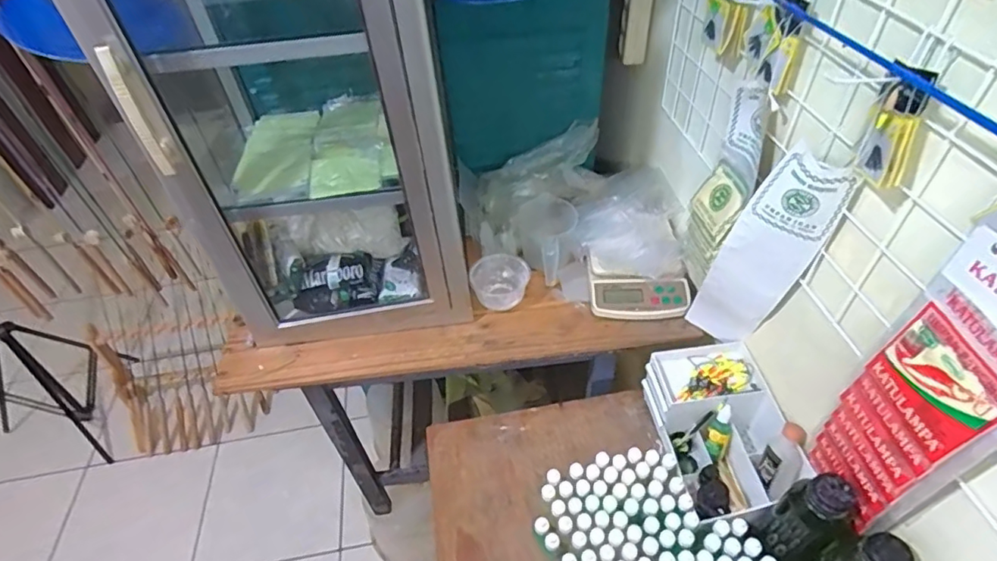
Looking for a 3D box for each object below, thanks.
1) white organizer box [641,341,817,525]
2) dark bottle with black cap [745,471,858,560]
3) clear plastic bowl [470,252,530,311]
[{"bbox_3d":[0.321,0.210,0.761,0.167,0.102,0.231,-9,46,-4],"label":"white organizer box"},{"bbox_3d":[0.353,0.290,0.623,0.060,0.184,0.071,-22,48,-16],"label":"dark bottle with black cap"},{"bbox_3d":[0.004,0.002,0.897,0.096,0.051,0.090,-2,46,3],"label":"clear plastic bowl"}]

